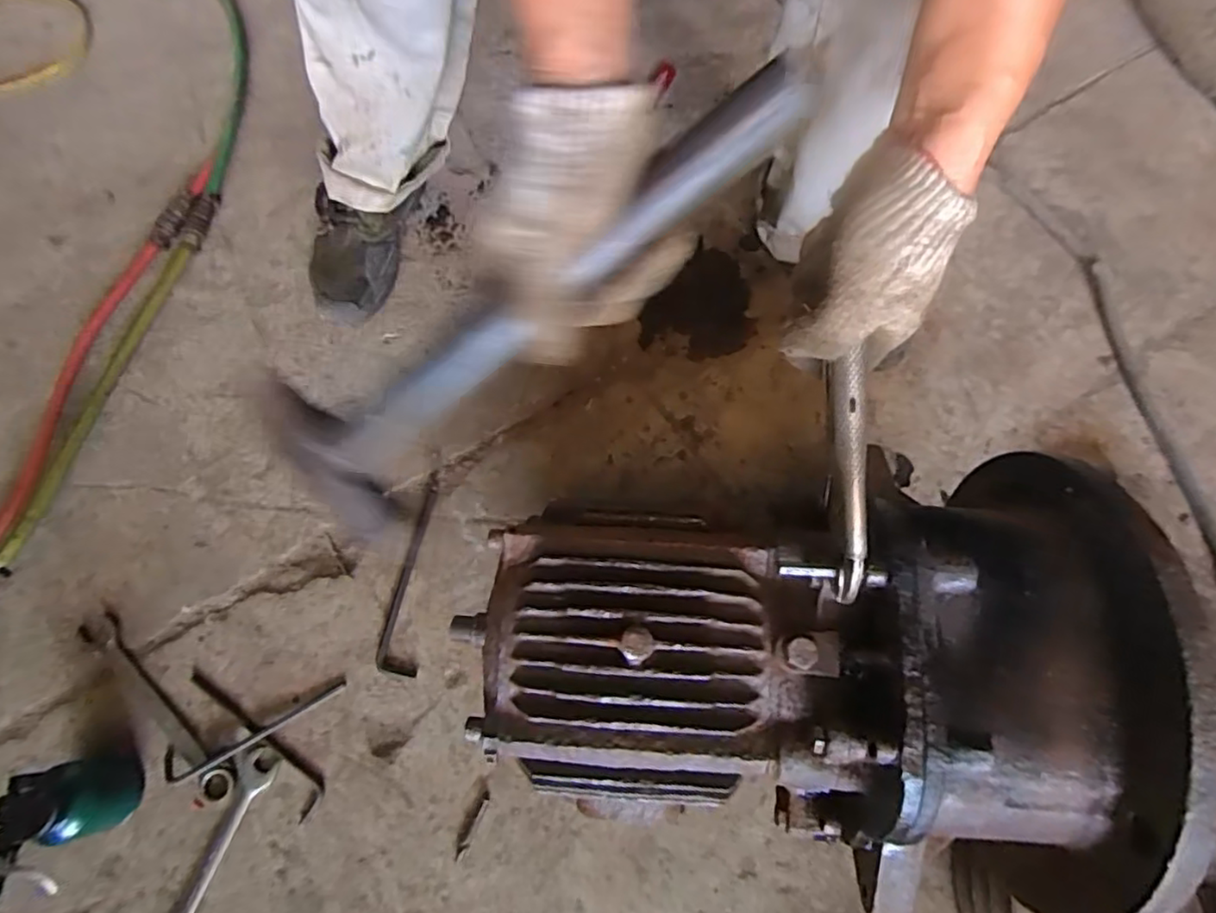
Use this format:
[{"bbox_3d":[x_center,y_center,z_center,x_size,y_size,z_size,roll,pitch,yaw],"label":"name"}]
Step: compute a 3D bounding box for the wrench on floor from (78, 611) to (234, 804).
[{"bbox_3d":[-0.430,0.238,0.608,0.033,0.015,0.222,-43,76,-13],"label":"wrench on floor"}]

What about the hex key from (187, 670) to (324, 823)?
[{"bbox_3d":[-0.326,0.263,0.599,0.176,0.012,0.030,43,78,12],"label":"hex key"}]

